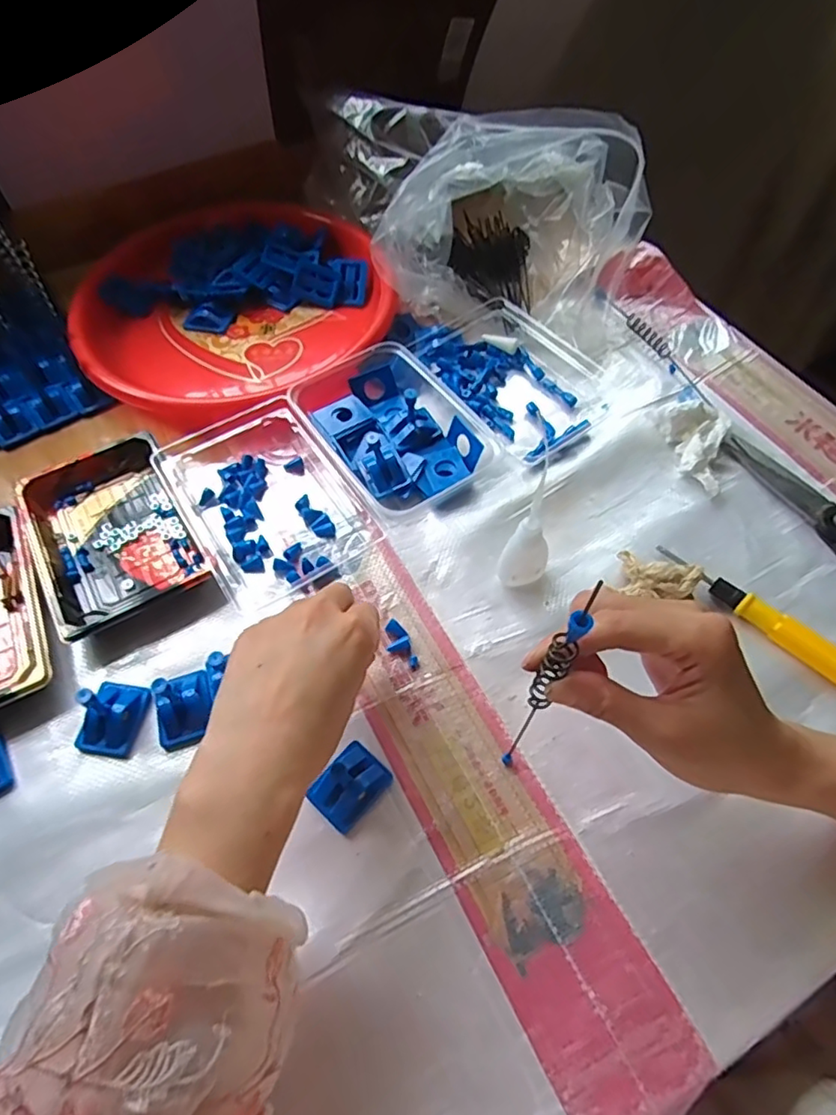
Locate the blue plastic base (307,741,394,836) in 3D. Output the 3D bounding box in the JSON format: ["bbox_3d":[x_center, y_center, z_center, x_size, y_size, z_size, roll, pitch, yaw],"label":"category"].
[{"bbox_3d":[-0.040,0.134,0.354,0.033,0.017,0.043,37,66,21],"label":"blue plastic base"}]

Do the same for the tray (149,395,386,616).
[{"bbox_3d":[-0.122,-0.052,0.465,0.118,0.029,0.176,-30,62,-16],"label":"tray"}]

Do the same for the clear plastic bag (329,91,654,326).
[{"bbox_3d":[0.072,-0.338,0.573,0.221,0.124,0.221,-20,60,-11],"label":"clear plastic bag"}]

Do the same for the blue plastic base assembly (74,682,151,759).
[{"bbox_3d":[-0.192,0.095,0.370,0.032,0.043,0.045,7,59,5],"label":"blue plastic base assembly"}]

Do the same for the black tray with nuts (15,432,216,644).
[{"bbox_3d":[-0.230,-0.021,0.453,0.104,0.018,0.157,-27,61,-15],"label":"black tray with nuts"}]

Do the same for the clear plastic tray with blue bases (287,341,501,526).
[{"bbox_3d":[-0.025,-0.109,0.492,0.115,0.039,0.158,-30,62,-16],"label":"clear plastic tray with blue bases"}]

